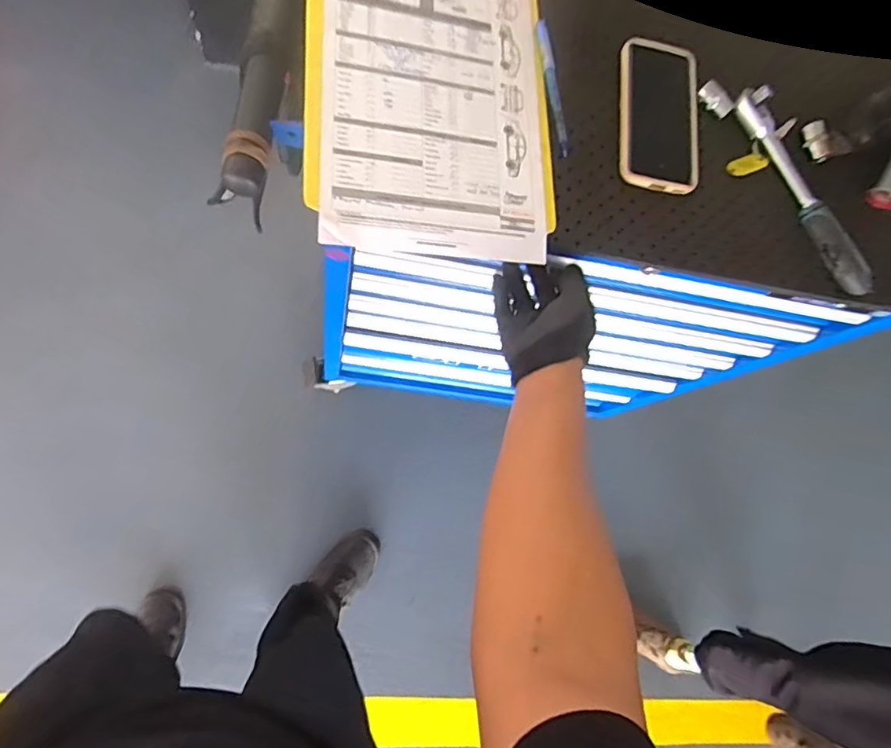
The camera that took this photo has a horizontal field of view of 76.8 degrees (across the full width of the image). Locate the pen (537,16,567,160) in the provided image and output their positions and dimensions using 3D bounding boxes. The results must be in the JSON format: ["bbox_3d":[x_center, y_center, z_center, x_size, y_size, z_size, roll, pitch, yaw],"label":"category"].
[{"bbox_3d":[0.110,-0.296,0.577,0.015,0.008,0.157,-7,76,-2],"label":"pen"}]

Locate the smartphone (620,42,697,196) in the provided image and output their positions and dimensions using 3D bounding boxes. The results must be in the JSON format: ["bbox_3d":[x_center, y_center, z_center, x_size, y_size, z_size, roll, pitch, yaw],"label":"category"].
[{"bbox_3d":[0.227,-0.277,0.597,0.083,0.010,0.180,6,75,-4],"label":"smartphone"}]

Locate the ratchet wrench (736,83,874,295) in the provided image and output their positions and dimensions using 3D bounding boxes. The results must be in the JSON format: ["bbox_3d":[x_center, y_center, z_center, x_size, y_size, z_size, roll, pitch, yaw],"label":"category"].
[{"bbox_3d":[0.384,-0.198,0.596,0.037,0.032,0.243,-27,78,-6],"label":"ratchet wrench"}]

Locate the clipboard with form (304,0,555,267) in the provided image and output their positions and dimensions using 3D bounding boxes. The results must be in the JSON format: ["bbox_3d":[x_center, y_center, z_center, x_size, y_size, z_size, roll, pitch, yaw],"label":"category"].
[{"bbox_3d":[-0.013,-0.289,0.539,0.229,0.008,0.363,2,77,-17],"label":"clipboard with form"}]

